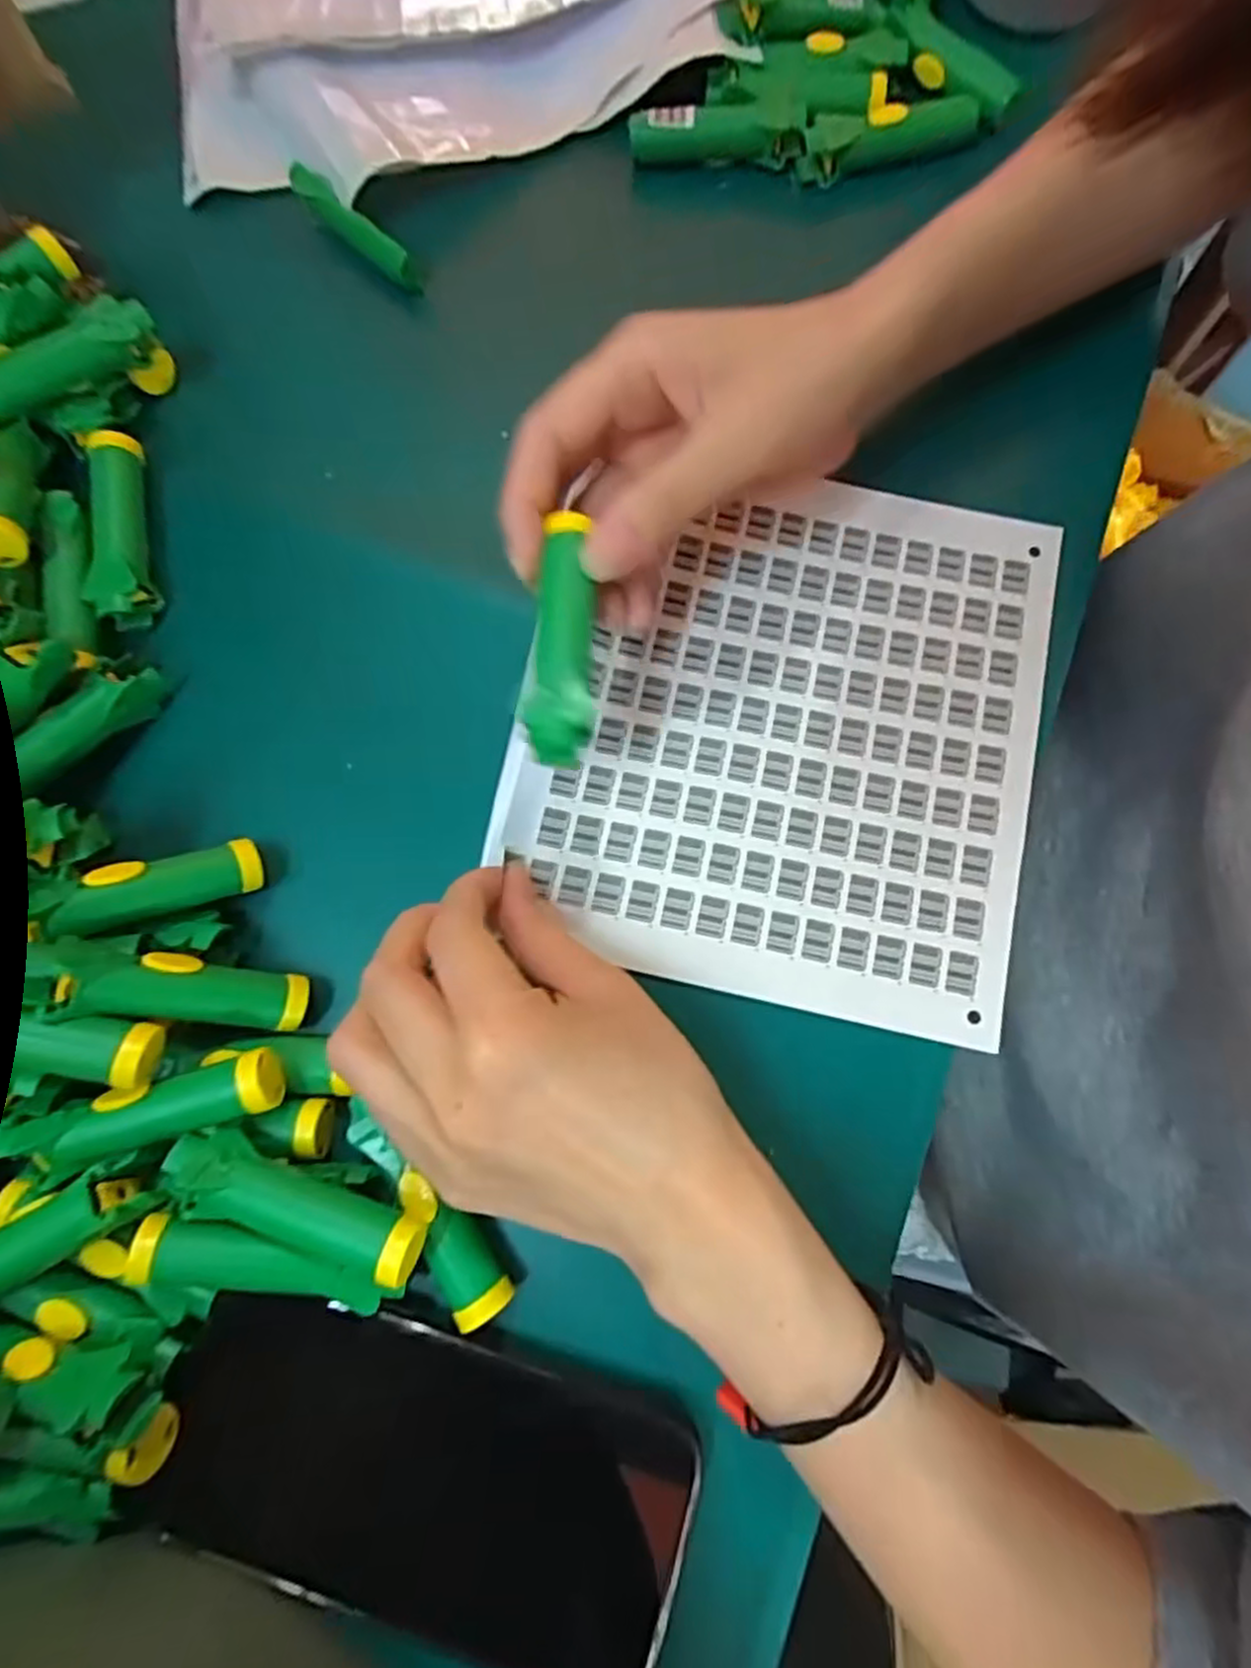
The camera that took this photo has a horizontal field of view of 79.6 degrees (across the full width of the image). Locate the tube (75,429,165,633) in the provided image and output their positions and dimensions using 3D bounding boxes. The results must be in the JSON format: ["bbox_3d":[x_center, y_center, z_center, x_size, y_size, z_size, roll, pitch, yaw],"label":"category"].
[{"bbox_3d":[-0.206,-0.123,0.309,0.020,0.026,0.080,-12,78,0],"label":"tube"}]

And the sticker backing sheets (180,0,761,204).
[{"bbox_3d":[-0.076,-0.439,0.381,0.320,0.054,0.253,-16,78,-1],"label":"sticker backing sheets"}]

